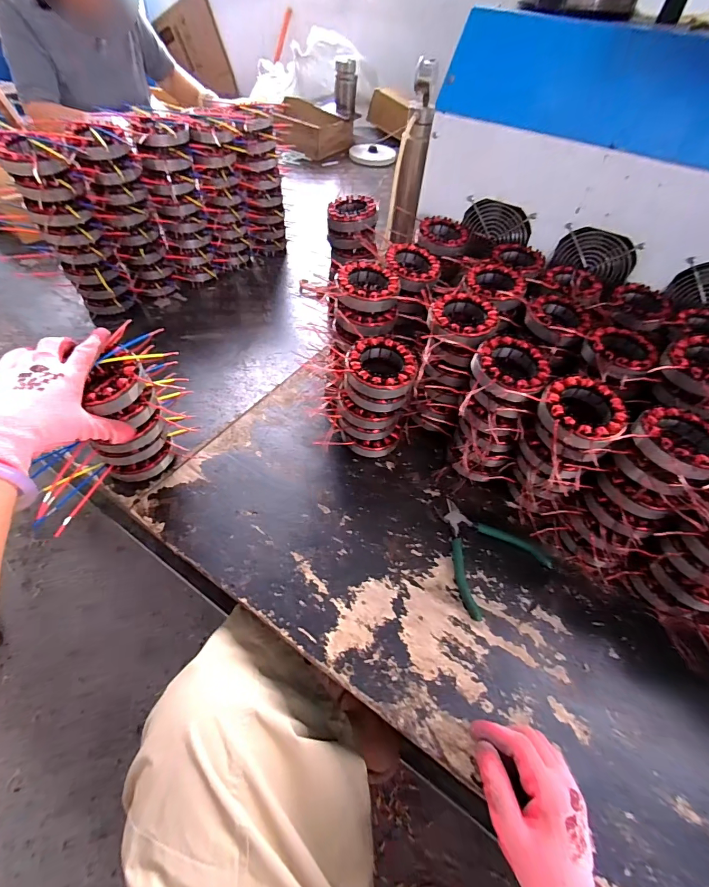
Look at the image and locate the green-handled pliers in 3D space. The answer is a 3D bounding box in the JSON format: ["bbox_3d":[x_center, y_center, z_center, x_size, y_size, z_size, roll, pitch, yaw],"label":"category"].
[{"bbox_3d":[0.158,0.132,0.500,0.130,0.011,0.132,-26,59,-23],"label":"green-handled pliers"}]

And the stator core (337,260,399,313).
[{"bbox_3d":[0.019,-0.213,0.534,0.081,0.030,0.086,2,52,-2],"label":"stator core"}]

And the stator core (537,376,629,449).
[{"bbox_3d":[0.250,-0.033,0.427,0.081,0.029,0.083,2,52,-2],"label":"stator core"}]

